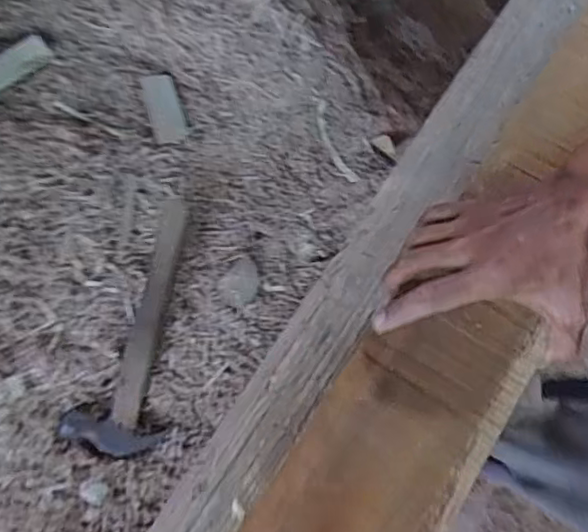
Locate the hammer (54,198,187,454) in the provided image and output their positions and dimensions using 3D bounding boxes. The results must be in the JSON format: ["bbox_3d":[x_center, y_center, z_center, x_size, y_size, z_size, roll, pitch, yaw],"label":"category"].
[{"bbox_3d":[-0.151,0.054,0.676,0.086,0.027,0.271,12,65,5],"label":"hammer"}]

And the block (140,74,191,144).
[{"bbox_3d":[-0.150,-0.184,0.756,0.040,0.009,0.096,-16,66,-8],"label":"block"}]

